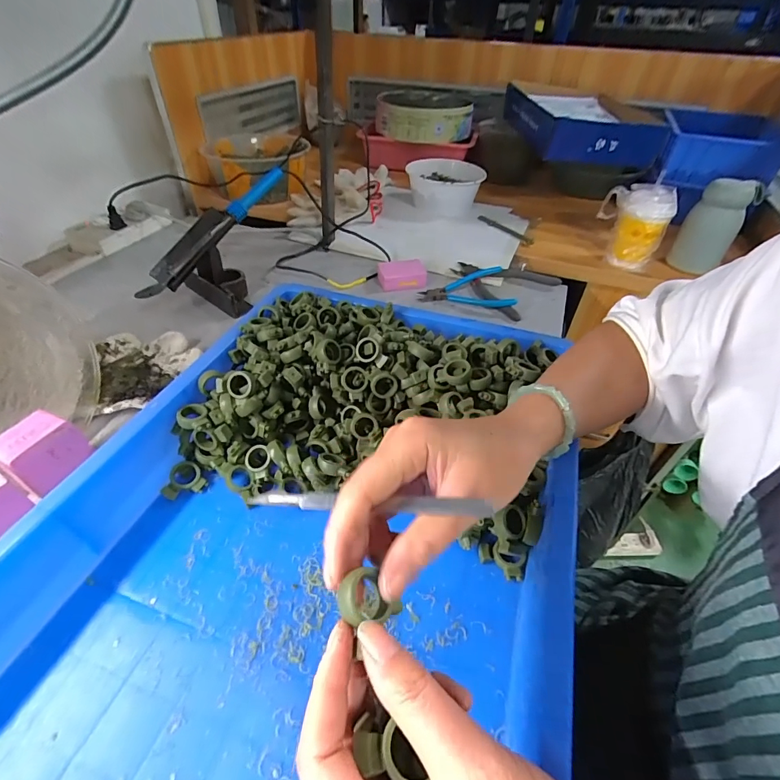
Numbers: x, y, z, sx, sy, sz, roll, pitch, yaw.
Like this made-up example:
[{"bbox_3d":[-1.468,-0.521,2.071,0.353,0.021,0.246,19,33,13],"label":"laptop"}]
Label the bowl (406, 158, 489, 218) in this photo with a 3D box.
[{"bbox_3d":[0.115,-0.446,0.891,0.174,0.075,0.164,2,44,-2],"label":"bowl"}]

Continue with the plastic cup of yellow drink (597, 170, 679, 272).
[{"bbox_3d":[0.414,-0.281,0.695,0.069,0.130,0.103,-24,50,-26],"label":"plastic cup of yellow drink"}]

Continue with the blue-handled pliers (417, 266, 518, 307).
[{"bbox_3d":[0.125,-0.171,0.660,0.146,0.022,0.103,8,44,5],"label":"blue-handled pliers"}]

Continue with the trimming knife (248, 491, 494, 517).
[{"bbox_3d":[-0.015,0.062,0.219,0.129,0.007,0.010,0,43,11],"label":"trimming knife"}]

